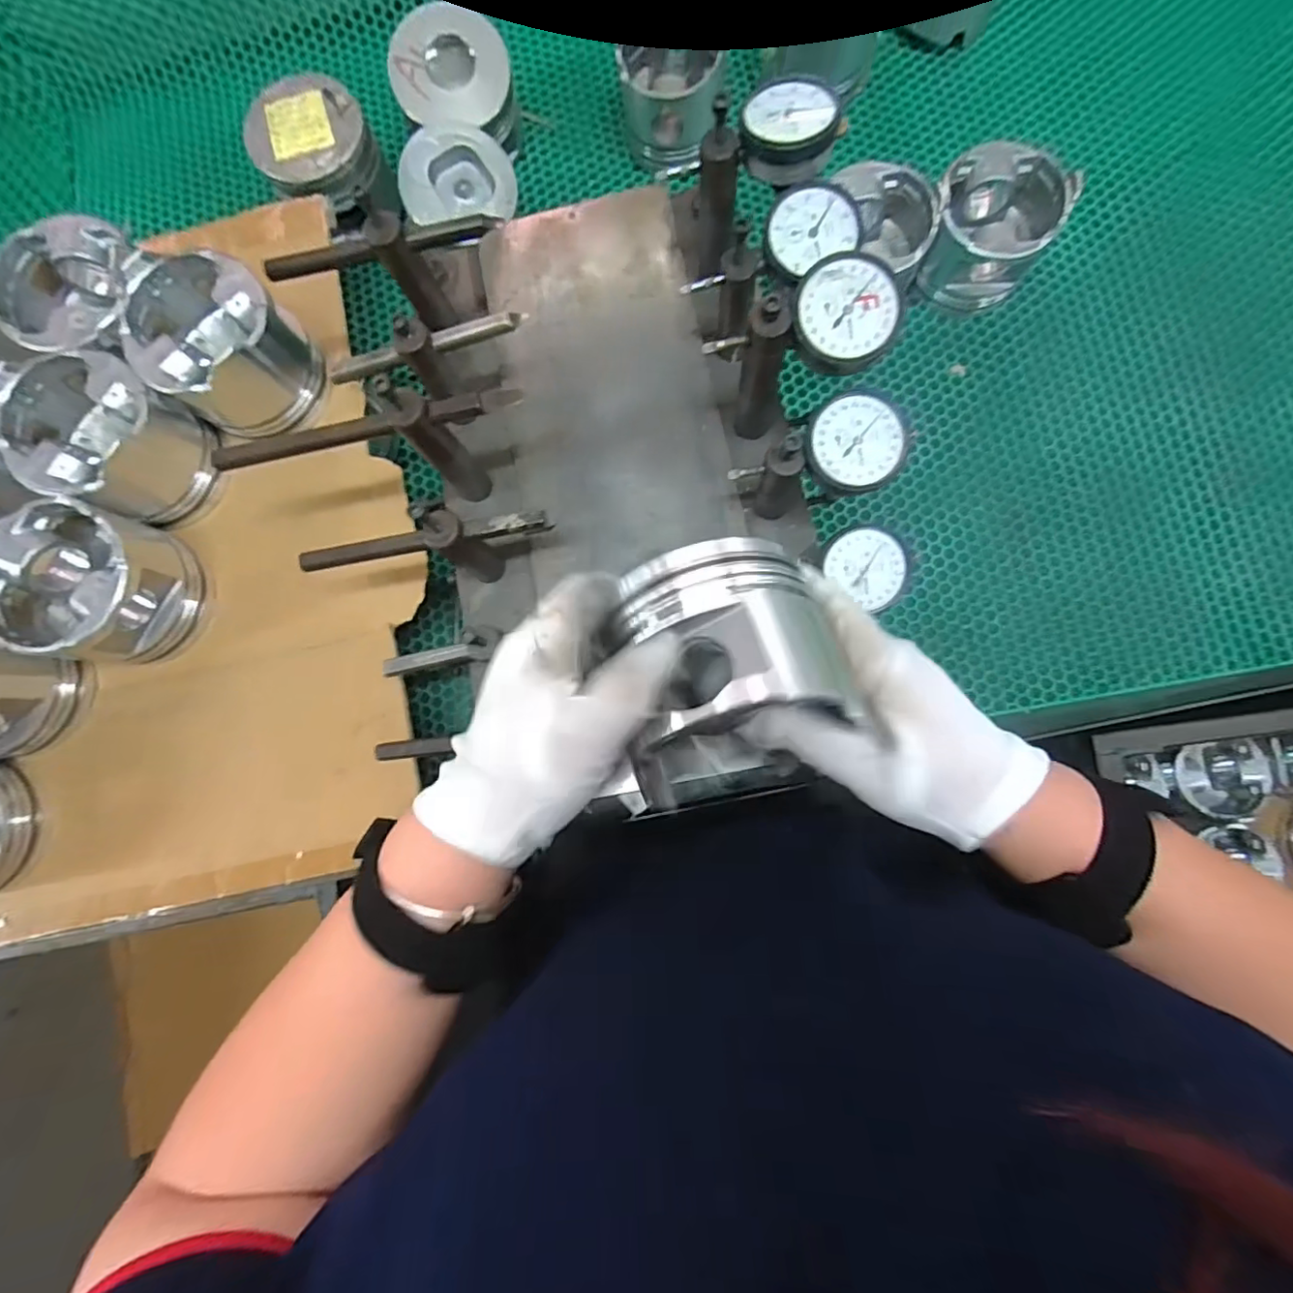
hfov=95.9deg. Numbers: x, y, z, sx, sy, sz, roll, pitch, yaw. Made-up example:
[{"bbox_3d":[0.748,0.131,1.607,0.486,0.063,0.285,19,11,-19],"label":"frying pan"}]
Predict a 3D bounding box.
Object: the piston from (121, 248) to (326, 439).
[{"bbox_3d":[-0.300,-0.211,0.420,0.097,0.071,0.100,32,87,8],"label":"piston"}]

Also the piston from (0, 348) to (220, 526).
[{"bbox_3d":[-0.380,-0.147,0.416,0.095,0.073,0.096,0,83,3],"label":"piston"}]

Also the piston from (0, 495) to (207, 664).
[{"bbox_3d":[-0.381,-0.042,0.407,0.102,0.073,0.101,6,84,6],"label":"piston"}]

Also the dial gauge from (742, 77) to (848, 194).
[{"bbox_3d":[0.081,-0.292,0.328,0.055,0.023,0.053,0,83,3],"label":"dial gauge"}]

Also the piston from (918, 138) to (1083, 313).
[{"bbox_3d":[0.289,-0.357,0.502,0.092,0.093,0.102,30,86,6],"label":"piston"}]

